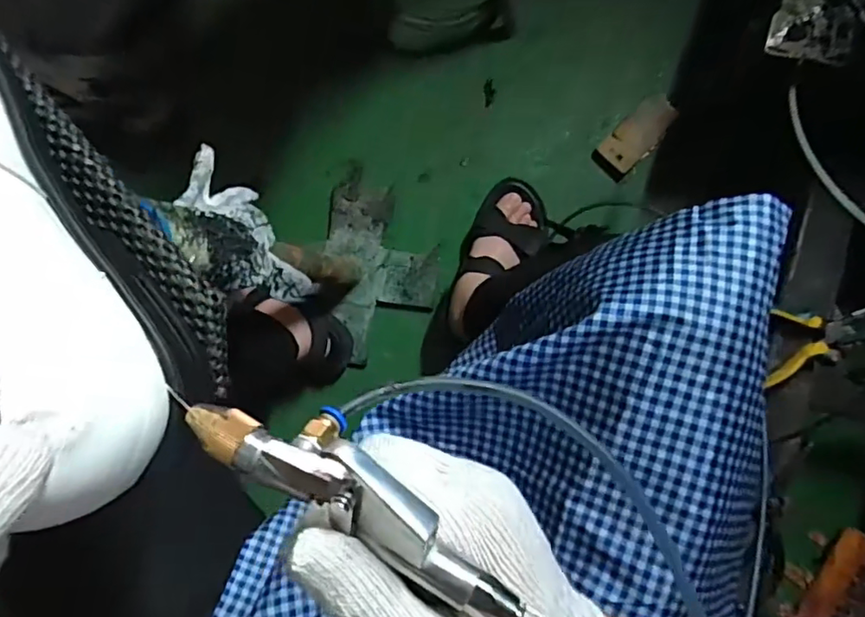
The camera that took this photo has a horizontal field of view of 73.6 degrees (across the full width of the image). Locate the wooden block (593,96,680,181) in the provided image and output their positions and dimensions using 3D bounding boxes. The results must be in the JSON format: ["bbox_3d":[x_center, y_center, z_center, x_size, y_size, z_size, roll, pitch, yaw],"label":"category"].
[{"bbox_3d":[0.290,-0.245,0.825,0.059,0.023,0.123,43,107,2],"label":"wooden block"}]

